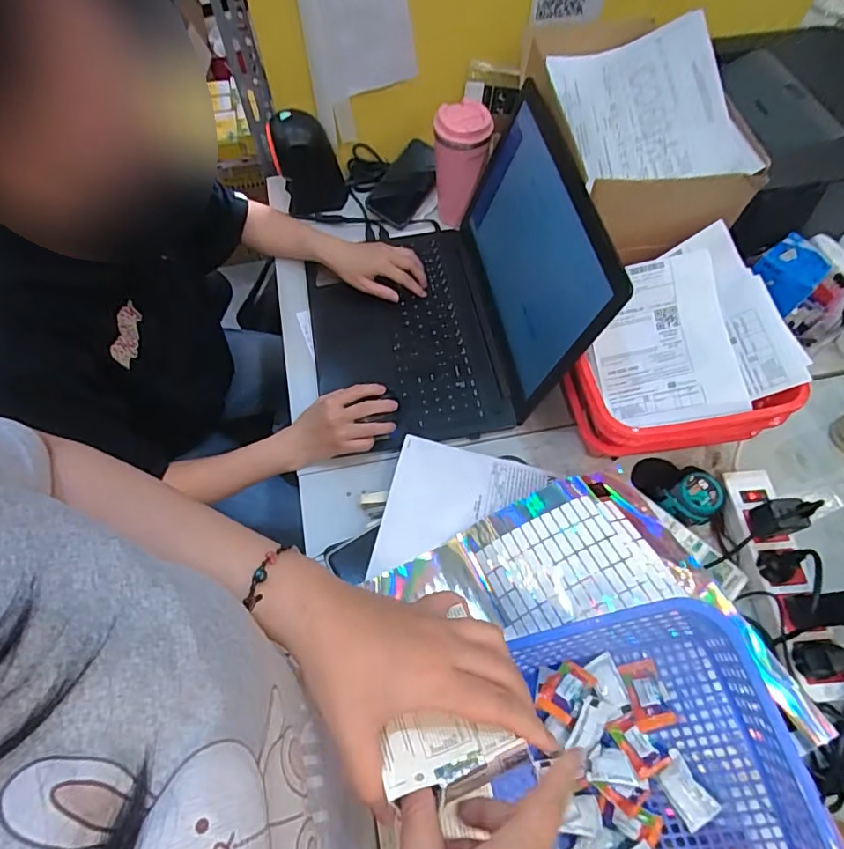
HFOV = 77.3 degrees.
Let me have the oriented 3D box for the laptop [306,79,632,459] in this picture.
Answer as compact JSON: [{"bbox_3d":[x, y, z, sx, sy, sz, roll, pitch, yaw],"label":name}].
[{"bbox_3d":[0.011,-0.196,0.697,0.348,0.246,0.375,-8,61,-3],"label":"laptop"}]

